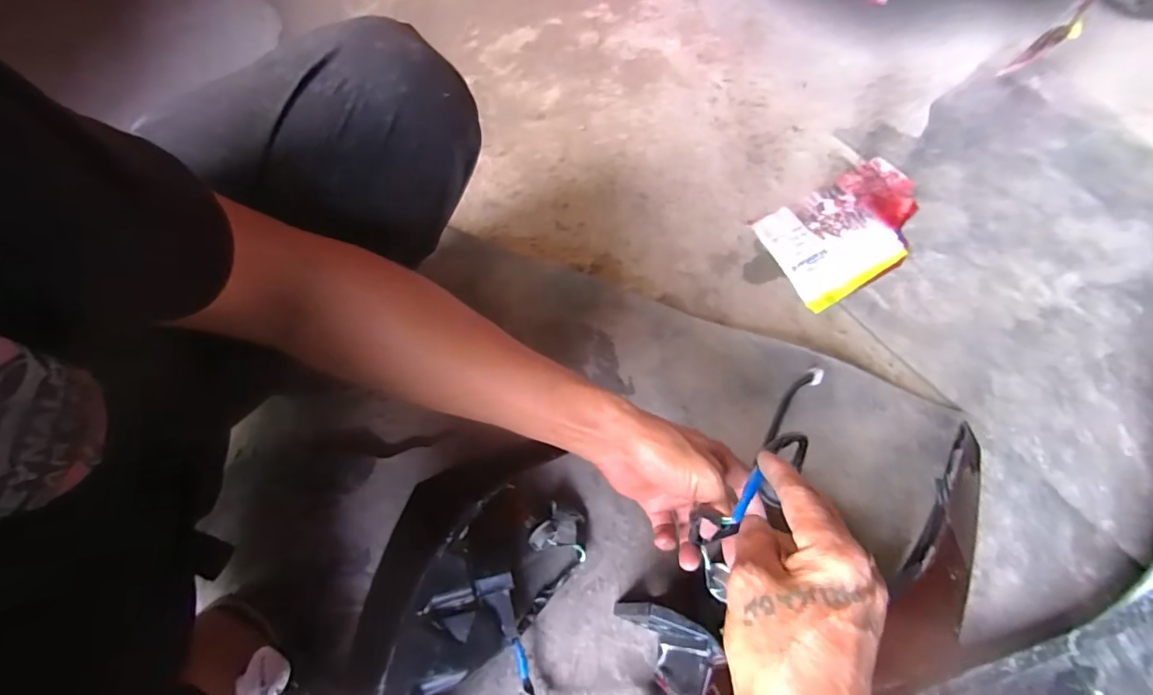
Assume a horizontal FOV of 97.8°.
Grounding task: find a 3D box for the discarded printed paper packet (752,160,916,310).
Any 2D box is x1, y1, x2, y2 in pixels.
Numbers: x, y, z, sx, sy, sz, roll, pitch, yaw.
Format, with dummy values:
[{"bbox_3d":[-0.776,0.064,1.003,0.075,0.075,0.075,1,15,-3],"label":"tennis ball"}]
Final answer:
[{"bbox_3d":[0.367,-0.158,0.674,0.227,0.010,0.149,-28,71,-8],"label":"discarded printed paper packet"}]

